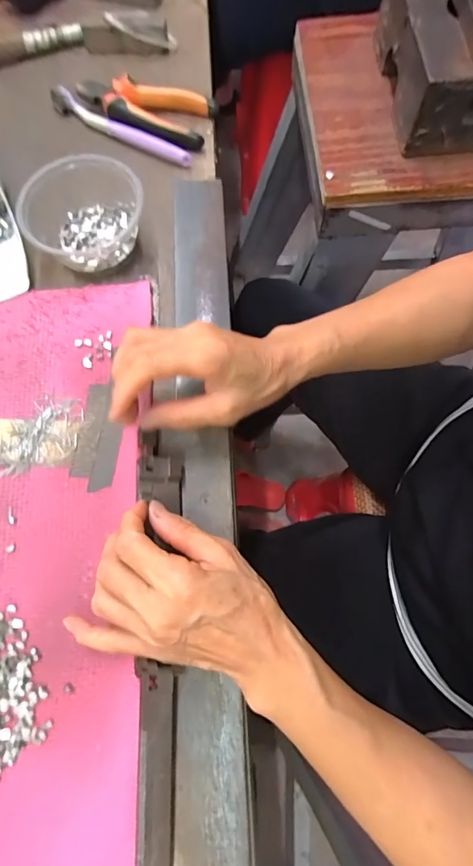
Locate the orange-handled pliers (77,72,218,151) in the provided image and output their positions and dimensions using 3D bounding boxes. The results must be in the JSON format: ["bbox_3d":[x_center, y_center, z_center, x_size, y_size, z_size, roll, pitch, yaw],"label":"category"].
[{"bbox_3d":[-0.100,-0.345,0.444,0.147,0.024,0.068,21,74,7],"label":"orange-handled pliers"}]

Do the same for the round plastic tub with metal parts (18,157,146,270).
[{"bbox_3d":[-0.139,-0.201,0.382,0.108,0.050,0.097,-12,73,-4],"label":"round plastic tub with metal parts"}]

